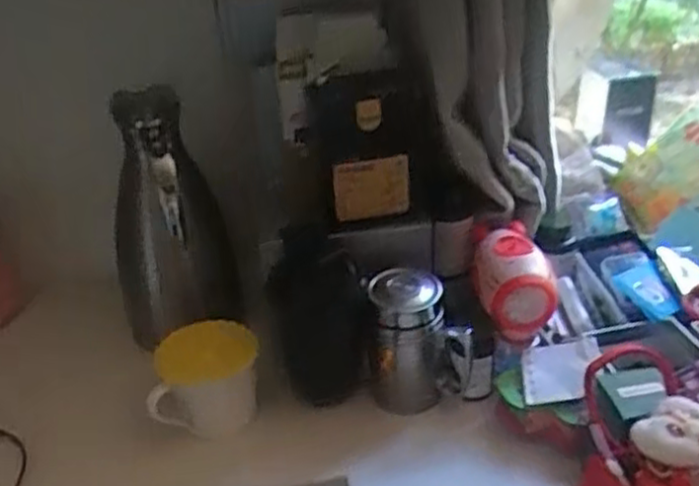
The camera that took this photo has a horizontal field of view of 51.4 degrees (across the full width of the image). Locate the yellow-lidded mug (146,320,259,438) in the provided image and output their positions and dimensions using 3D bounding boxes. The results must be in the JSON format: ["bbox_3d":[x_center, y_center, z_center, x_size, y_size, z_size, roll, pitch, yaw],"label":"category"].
[{"bbox_3d":[-0.139,0.132,0.712,0.104,0.080,0.077,-7,30,-5],"label":"yellow-lidded mug"}]

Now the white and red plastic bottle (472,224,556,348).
[{"bbox_3d":[0.173,0.034,0.777,0.083,0.079,0.135,1,30,8],"label":"white and red plastic bottle"}]

